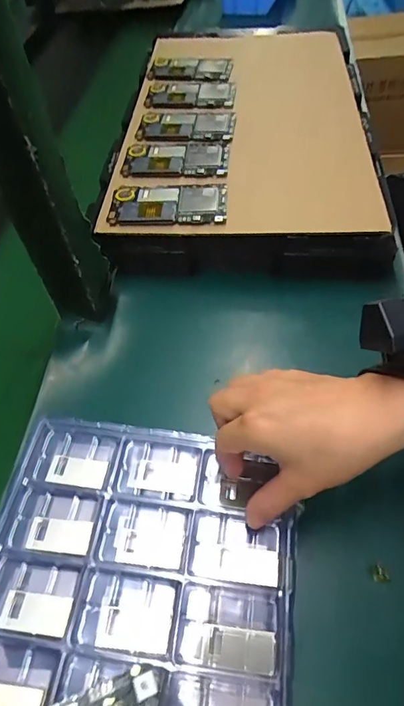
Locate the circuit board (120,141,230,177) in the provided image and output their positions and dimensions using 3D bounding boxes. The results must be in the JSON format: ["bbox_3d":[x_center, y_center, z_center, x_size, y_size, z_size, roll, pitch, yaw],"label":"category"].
[{"bbox_3d":[-0.031,-0.229,0.513,0.123,0.011,0.072,0,53,7],"label":"circuit board"}]

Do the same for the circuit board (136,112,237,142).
[{"bbox_3d":[-0.022,-0.289,0.555,0.121,0.015,0.072,9,53,8],"label":"circuit board"}]

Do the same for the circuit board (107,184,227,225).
[{"bbox_3d":[-0.037,-0.159,0.464,0.122,0.008,0.066,1,56,7],"label":"circuit board"}]

